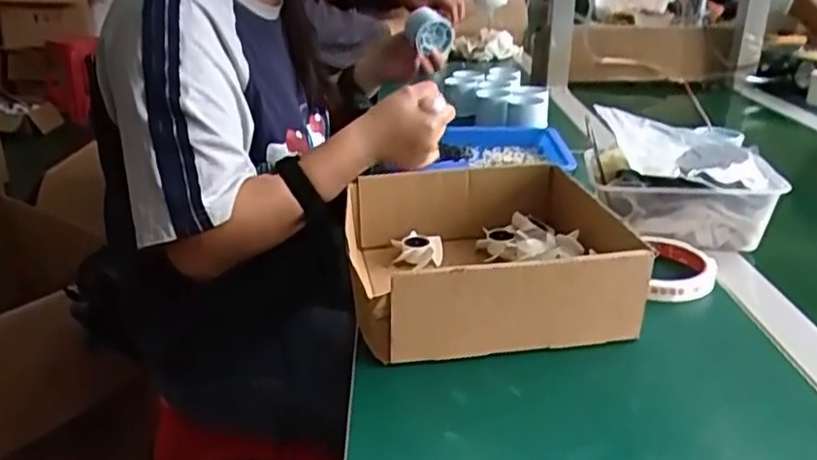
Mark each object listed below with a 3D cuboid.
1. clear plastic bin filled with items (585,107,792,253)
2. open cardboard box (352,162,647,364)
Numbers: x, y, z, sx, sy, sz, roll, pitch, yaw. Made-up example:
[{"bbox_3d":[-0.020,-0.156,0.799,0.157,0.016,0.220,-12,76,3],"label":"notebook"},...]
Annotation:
[{"bbox_3d":[0.251,-0.044,0.644,0.167,0.100,0.110,-5,24,-9],"label":"clear plastic bin filled with items"},{"bbox_3d":[0.056,0.017,0.558,0.199,0.073,0.219,-3,24,-6],"label":"open cardboard box"}]

